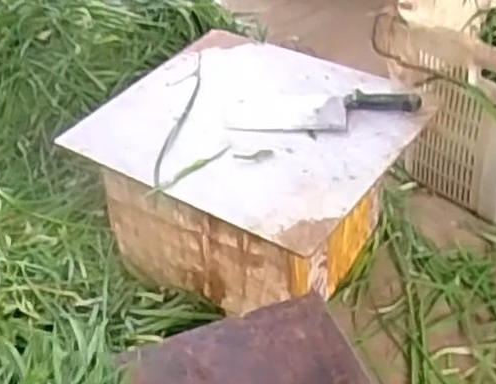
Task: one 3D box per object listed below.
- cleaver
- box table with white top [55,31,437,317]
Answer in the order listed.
[{"bbox_3d":[0.109,-0.129,1.061,0.278,0.026,0.093,-2,41,3],"label":"cleaver"},{"bbox_3d":[0.009,-0.017,1.162,0.452,0.285,0.375,24,49,28],"label":"box table with white top"}]

